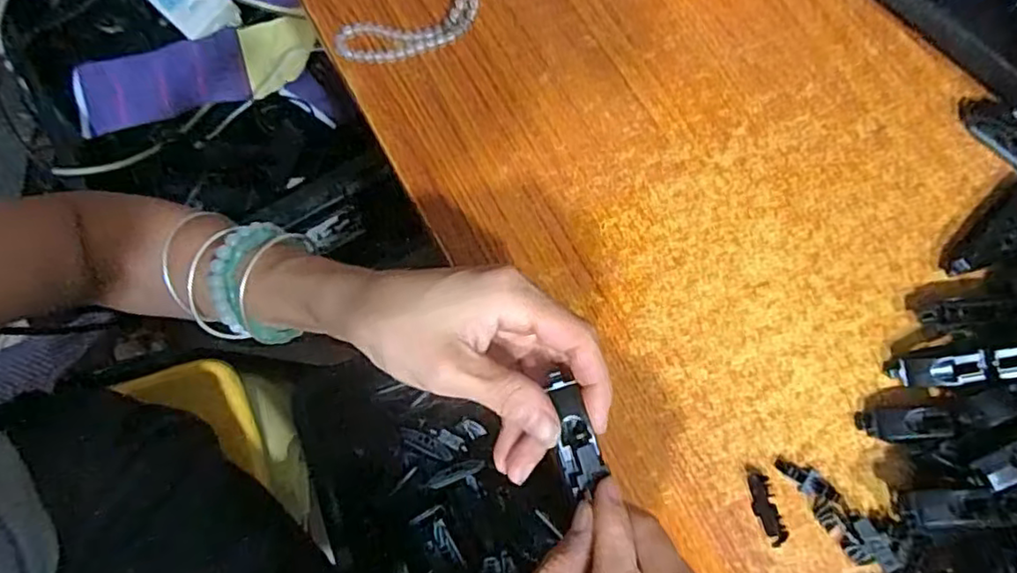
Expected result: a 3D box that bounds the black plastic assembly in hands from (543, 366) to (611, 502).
[{"bbox_3d":[0.027,0.061,0.254,0.017,0.009,0.048,-12,74,-4],"label":"black plastic assembly in hands"}]

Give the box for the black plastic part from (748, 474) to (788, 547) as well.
[{"bbox_3d":[0.135,0.117,0.326,0.012,0.006,0.035,-14,74,-4],"label":"black plastic part"}]

